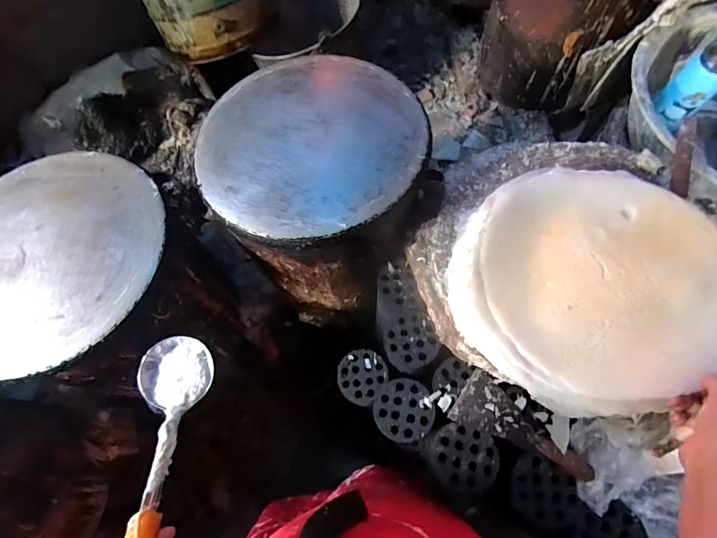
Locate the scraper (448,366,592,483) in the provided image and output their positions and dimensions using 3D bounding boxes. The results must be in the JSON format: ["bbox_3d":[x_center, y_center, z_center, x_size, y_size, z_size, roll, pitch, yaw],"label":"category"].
[{"bbox_3d":[0.251,0.245,0.612,0.207,0.033,0.095,32,71,13],"label":"scraper"}]

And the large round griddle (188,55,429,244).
[{"bbox_3d":[-0.082,-0.218,0.656,0.357,0.026,0.368,0,67,1],"label":"large round griddle"}]

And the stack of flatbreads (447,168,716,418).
[{"bbox_3d":[0.322,0.017,0.565,0.372,0.078,0.345,36,72,14],"label":"stack of flatbreads"}]

